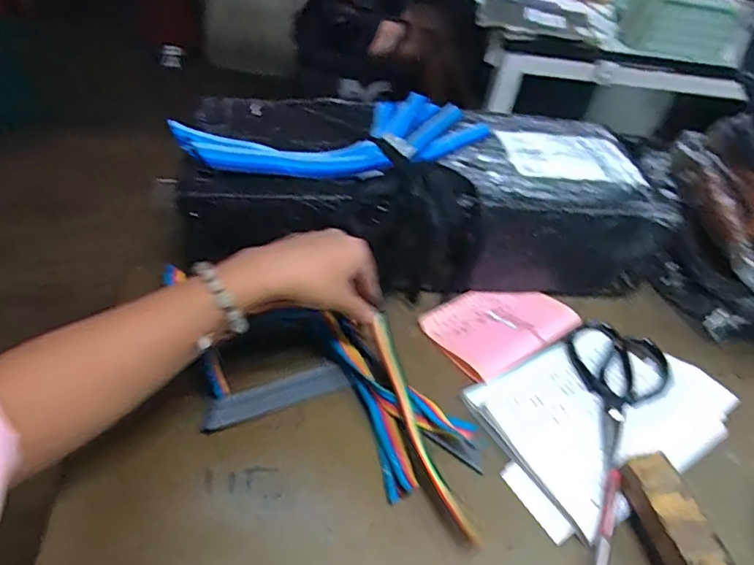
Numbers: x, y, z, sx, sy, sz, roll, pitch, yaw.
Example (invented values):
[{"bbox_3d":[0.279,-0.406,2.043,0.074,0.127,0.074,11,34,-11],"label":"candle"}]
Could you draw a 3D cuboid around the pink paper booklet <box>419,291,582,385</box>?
[{"bbox_3d":[0.134,0.040,0.558,0.166,0.019,0.099,-22,51,-31],"label":"pink paper booklet"}]

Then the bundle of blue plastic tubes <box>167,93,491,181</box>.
[{"bbox_3d":[-0.021,-0.145,0.530,0.311,0.044,0.128,-22,51,-31],"label":"bundle of blue plastic tubes"}]

